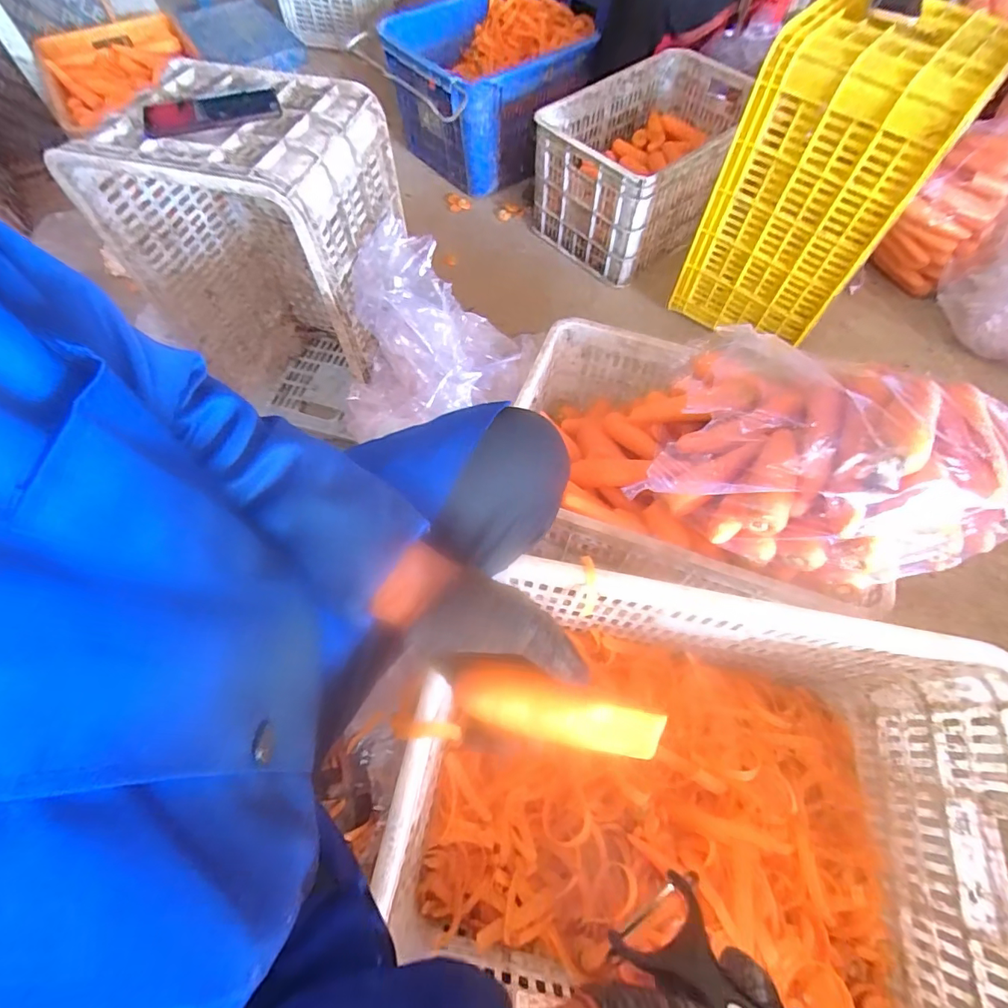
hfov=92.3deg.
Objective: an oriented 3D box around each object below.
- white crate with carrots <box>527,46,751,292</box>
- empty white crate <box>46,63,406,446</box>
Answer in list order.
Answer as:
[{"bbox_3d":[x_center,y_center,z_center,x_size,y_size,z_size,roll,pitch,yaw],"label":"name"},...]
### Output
[{"bbox_3d":[0.364,-0.874,1.247,0.390,0.258,0.530,38,69,18],"label":"white crate with carrots"},{"bbox_3d":[-0.376,-0.394,0.852,0.371,0.499,0.270,14,64,8],"label":"empty white crate"}]

